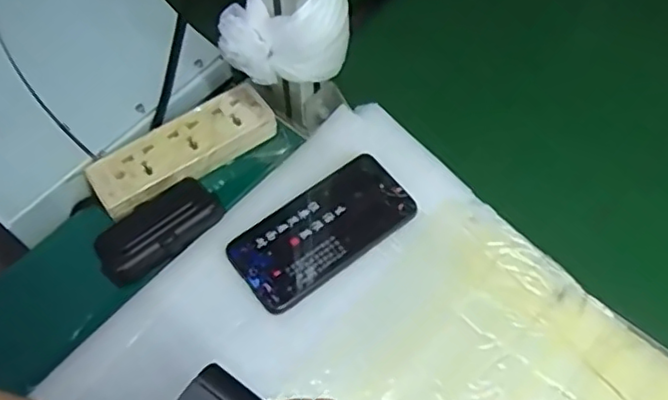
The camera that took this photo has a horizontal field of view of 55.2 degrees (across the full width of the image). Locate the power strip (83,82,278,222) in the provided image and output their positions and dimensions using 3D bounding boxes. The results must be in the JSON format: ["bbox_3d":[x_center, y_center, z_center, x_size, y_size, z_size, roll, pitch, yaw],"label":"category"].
[{"bbox_3d":[-0.135,-0.045,0.573,0.165,0.031,0.051,-32,66,-16],"label":"power strip"}]

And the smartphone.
[{"bbox_3d":[-0.009,0.026,0.543,0.153,0.015,0.076,-34,66,-17],"label":"smartphone"}]

